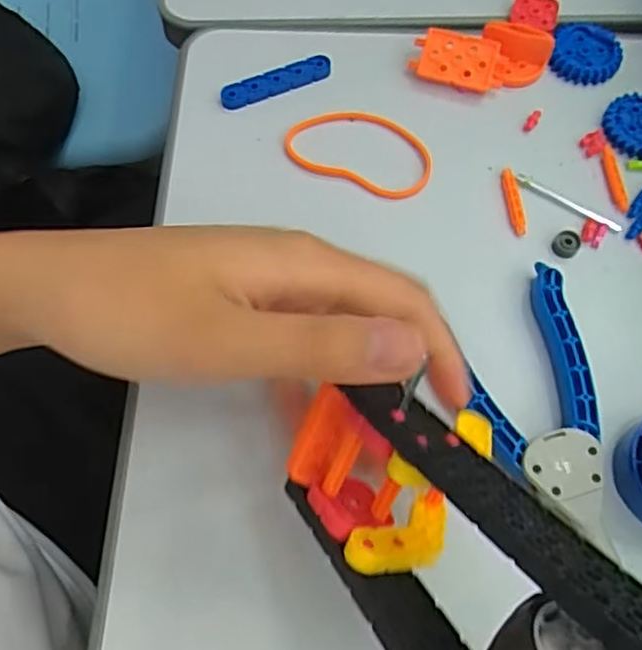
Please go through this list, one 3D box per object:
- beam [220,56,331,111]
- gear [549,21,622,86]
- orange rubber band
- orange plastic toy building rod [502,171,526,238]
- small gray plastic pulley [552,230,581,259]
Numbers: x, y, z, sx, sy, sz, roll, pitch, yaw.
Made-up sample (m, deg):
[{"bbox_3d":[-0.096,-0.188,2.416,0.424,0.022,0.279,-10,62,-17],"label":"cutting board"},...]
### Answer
[{"bbox_3d":[-0.024,-0.131,0.355,0.062,0.005,0.013,-25,69,-10],"label":"beam"},{"bbox_3d":[0.146,-0.150,0.364,0.038,0.007,0.039,13,68,6],"label":"gear"},{"bbox_3d":[0.020,-0.090,0.337,0.075,0.006,0.045,20,68,9],"label":"orange rubber band"},{"bbox_3d":[0.094,-0.061,0.325,0.007,0.005,0.037,-5,67,-1],"label":"orange plastic toy building rod"},{"bbox_3d":[0.117,-0.038,0.315,0.012,0.006,0.014,35,72,15],"label":"small gray plastic pulley"}]

